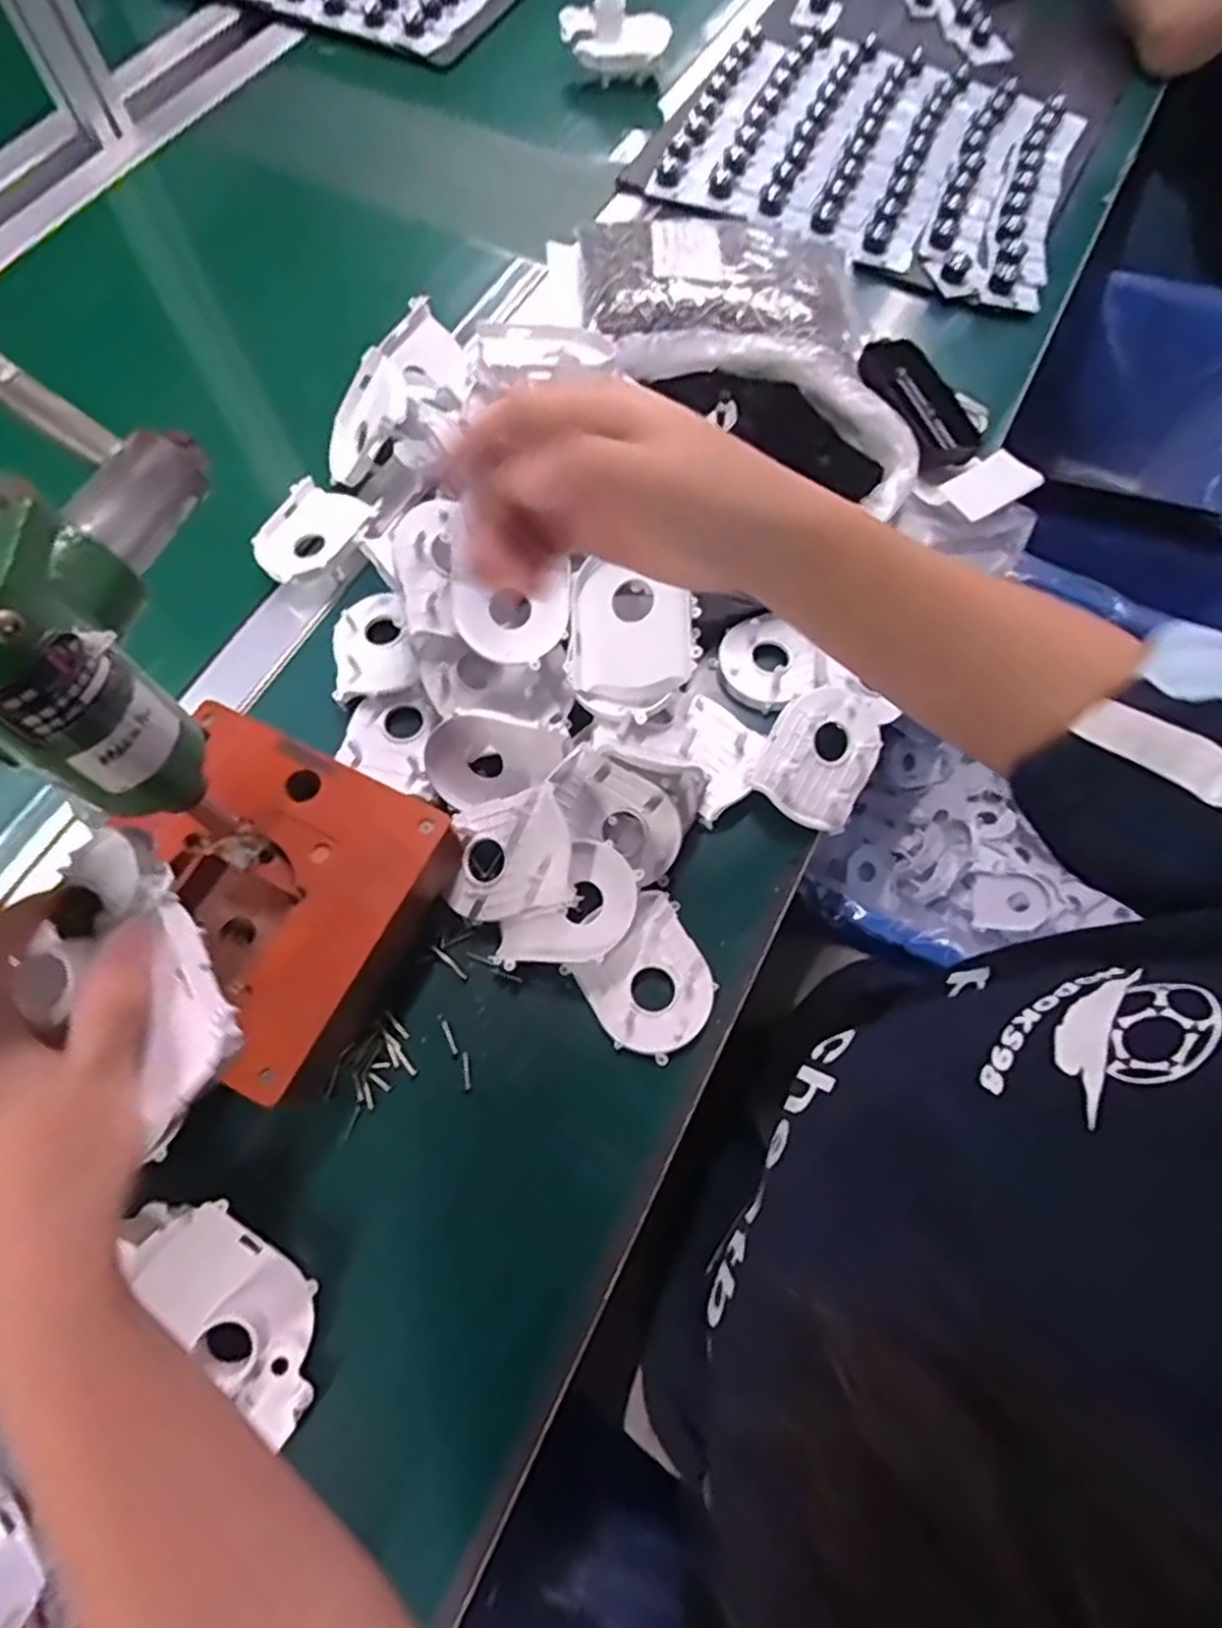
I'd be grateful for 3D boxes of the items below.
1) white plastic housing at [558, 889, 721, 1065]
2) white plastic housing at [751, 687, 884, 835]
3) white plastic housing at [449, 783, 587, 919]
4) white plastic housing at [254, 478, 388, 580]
[{"bbox_3d":[0.023,0.091,0.409,0.072,0.022,0.072,-39,75,-15],"label":"white plastic housing"},{"bbox_3d":[0.126,-0.034,0.443,0.064,0.014,0.078,33,88,-9],"label":"white plastic housing"},{"bbox_3d":[-0.057,0.023,0.405,0.070,0.034,0.065,-10,70,-5],"label":"white plastic housing"},{"bbox_3d":[-0.204,-0.191,0.498,0.068,0.013,0.078,31,71,10],"label":"white plastic housing"}]

